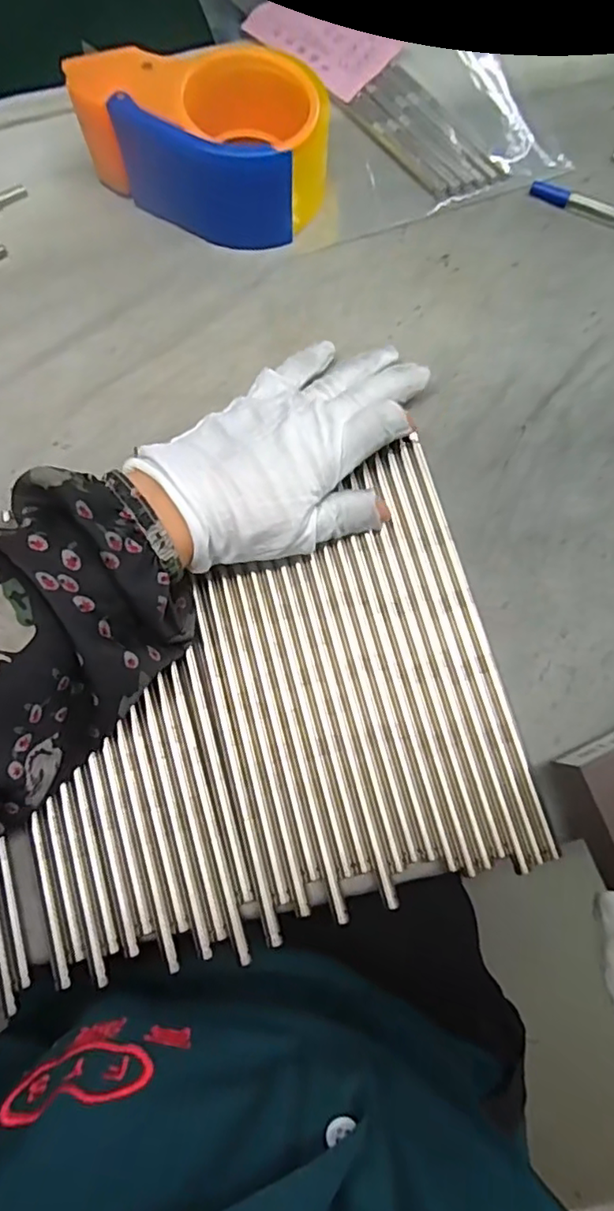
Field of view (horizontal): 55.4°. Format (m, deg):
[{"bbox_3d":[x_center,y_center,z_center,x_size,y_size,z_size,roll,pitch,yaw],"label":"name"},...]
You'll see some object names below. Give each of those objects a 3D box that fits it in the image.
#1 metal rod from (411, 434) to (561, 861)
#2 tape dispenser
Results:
[{"bbox_3d":[0.087,0.012,0.296,0.007,0.006,0.220,-14,78,-2],"label":"metal rod"},{"bbox_3d":[-0.061,-0.273,0.340,0.139,0.056,0.081,18,79,5],"label":"tape dispenser"}]

